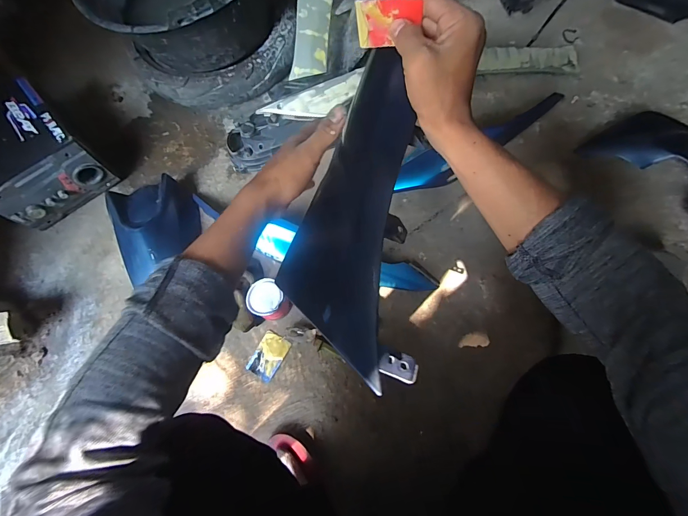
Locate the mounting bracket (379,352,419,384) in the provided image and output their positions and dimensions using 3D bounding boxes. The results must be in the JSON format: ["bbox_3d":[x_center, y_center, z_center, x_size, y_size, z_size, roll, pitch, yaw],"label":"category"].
[{"bbox_3d":[0.038,0.075,0.228,0.027,0.007,0.018,20,72,7],"label":"mounting bracket"}]

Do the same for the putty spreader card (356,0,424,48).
[{"bbox_3d":[0.040,-0.214,0.301,0.055,0.041,0.008,5,72,8],"label":"putty spreader card"}]

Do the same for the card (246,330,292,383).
[{"bbox_3d":[-0.153,0.200,0.668,0.058,0.004,0.088,28,77,13],"label":"card"}]

